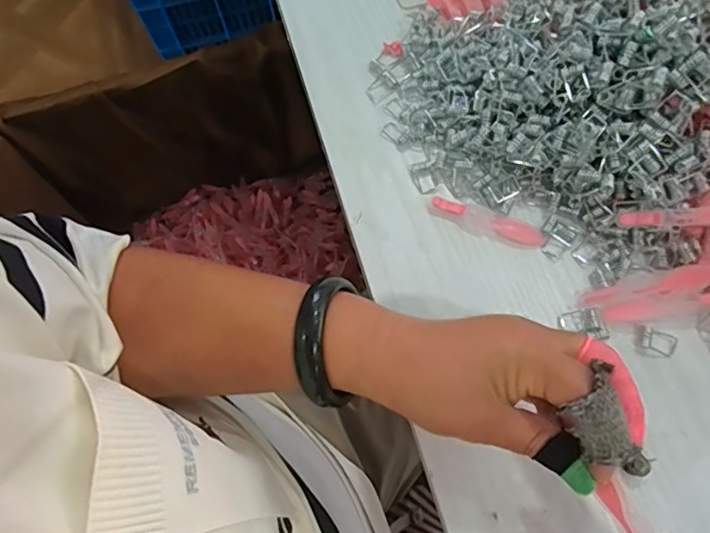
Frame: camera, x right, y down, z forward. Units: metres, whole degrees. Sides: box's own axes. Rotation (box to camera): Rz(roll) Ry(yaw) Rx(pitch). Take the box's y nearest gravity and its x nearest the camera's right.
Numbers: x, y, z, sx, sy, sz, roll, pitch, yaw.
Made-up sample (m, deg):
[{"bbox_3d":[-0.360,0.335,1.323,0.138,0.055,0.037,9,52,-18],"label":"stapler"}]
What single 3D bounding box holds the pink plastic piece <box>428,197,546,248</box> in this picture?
[{"bbox_3d":[0.090,-0.031,0.355,0.078,0.006,0.015,19,72,9],"label":"pink plastic piece"}]

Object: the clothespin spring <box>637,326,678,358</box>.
[{"bbox_3d":[0.188,0.046,0.324,0.024,0.004,0.014,18,72,9],"label":"clothespin spring"}]

